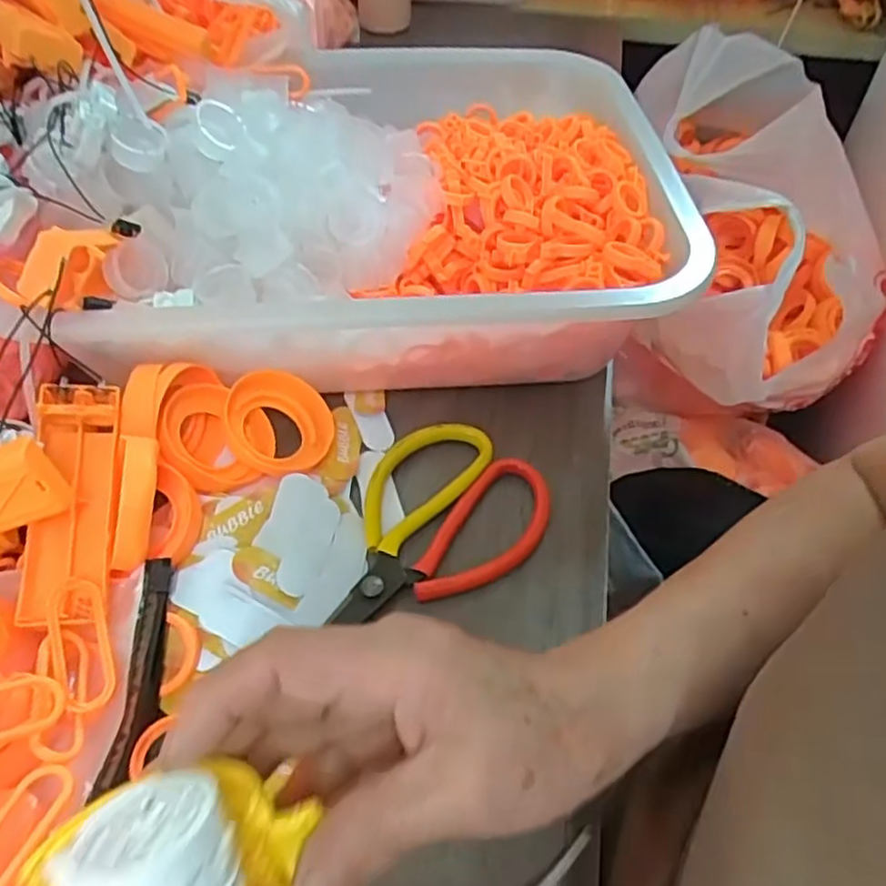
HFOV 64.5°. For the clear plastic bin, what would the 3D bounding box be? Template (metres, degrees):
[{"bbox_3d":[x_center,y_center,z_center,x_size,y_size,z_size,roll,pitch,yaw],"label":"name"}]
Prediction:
[{"bbox_3d":[-0.029,-0.150,0.442,0.321,0.102,0.287,-3,50,-4],"label":"clear plastic bin"}]

